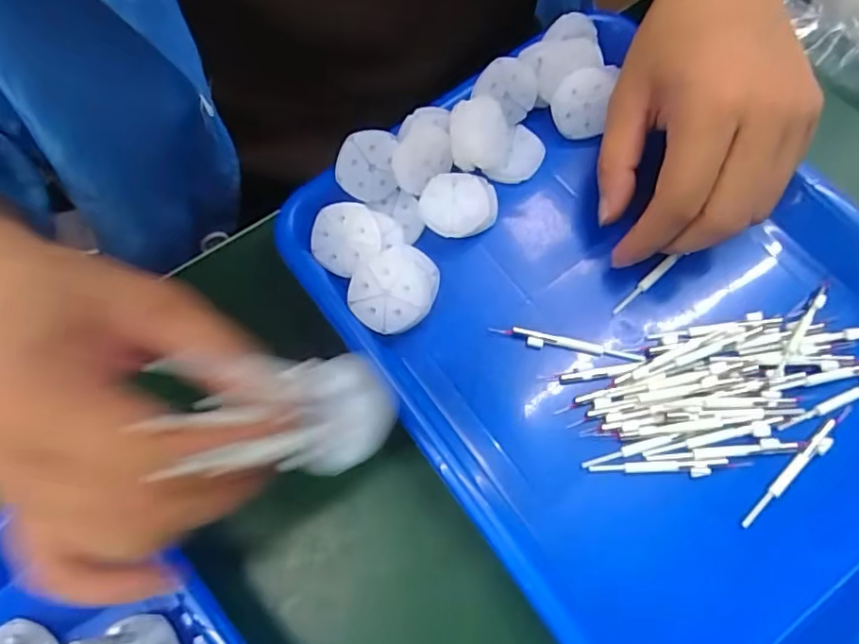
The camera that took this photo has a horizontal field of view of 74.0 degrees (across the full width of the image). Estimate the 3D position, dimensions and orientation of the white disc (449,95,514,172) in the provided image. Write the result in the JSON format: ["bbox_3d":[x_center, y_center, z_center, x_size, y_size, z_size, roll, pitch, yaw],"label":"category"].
[{"bbox_3d":[0.029,-0.102,0.313,0.034,0.018,0.037,-1,71,3],"label":"white disc"}]

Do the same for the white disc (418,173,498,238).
[{"bbox_3d":[0.016,-0.065,0.315,0.042,0.008,0.036,1,71,4],"label":"white disc"}]

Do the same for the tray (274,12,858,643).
[{"bbox_3d":[0.107,-0.004,0.284,0.256,0.035,0.319,-34,71,-10],"label":"tray"}]

